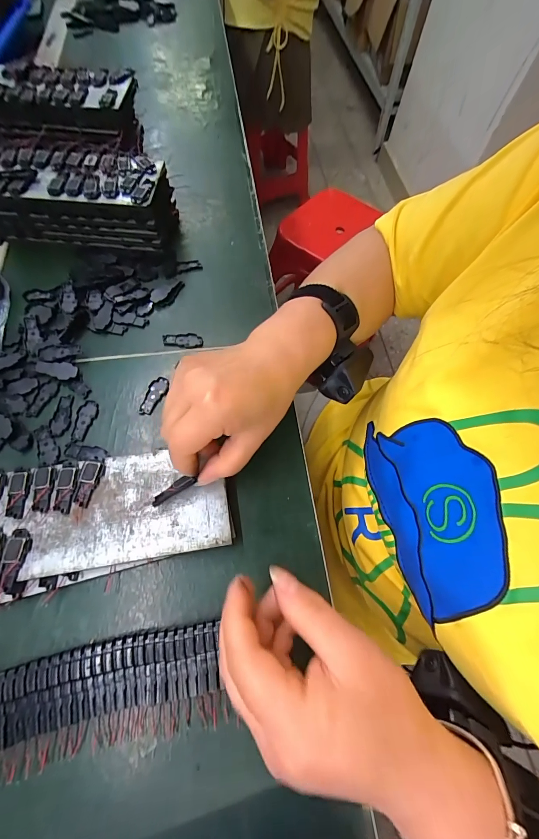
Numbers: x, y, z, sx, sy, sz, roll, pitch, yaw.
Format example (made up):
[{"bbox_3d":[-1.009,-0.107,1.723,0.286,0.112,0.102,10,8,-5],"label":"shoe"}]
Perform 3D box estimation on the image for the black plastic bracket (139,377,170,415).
[{"bbox_3d":[-0.105,-0.022,0.303,0.015,0.004,0.040,13,66,4],"label":"black plastic bracket"}]

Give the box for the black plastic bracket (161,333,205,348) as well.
[{"bbox_3d":[-0.087,-0.080,0.331,0.039,0.004,0.016,3,65,0],"label":"black plastic bracket"}]

